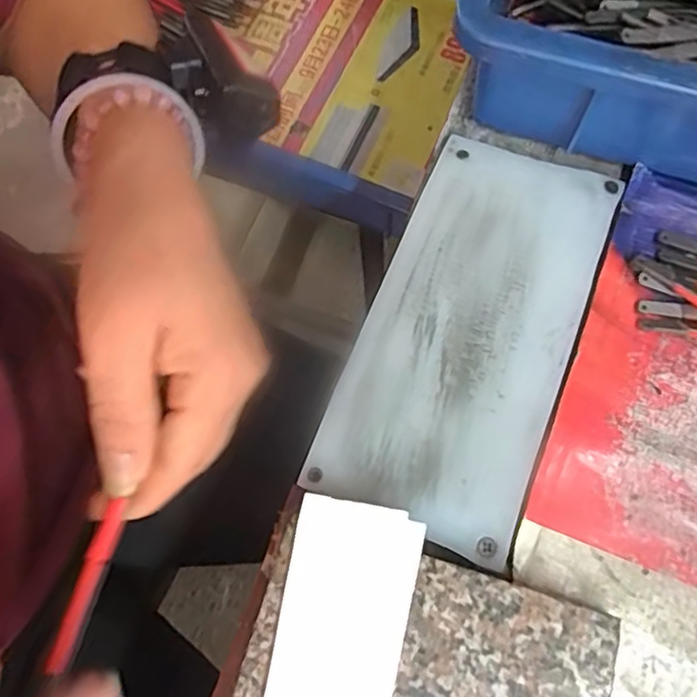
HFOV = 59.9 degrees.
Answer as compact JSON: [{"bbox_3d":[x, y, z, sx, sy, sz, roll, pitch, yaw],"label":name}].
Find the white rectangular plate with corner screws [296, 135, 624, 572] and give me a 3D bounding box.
[{"bbox_3d":[0.058,-0.010,0.286,0.093,0.007,0.193,21,75,9],"label":"white rectangular plate with corner screws"}]

